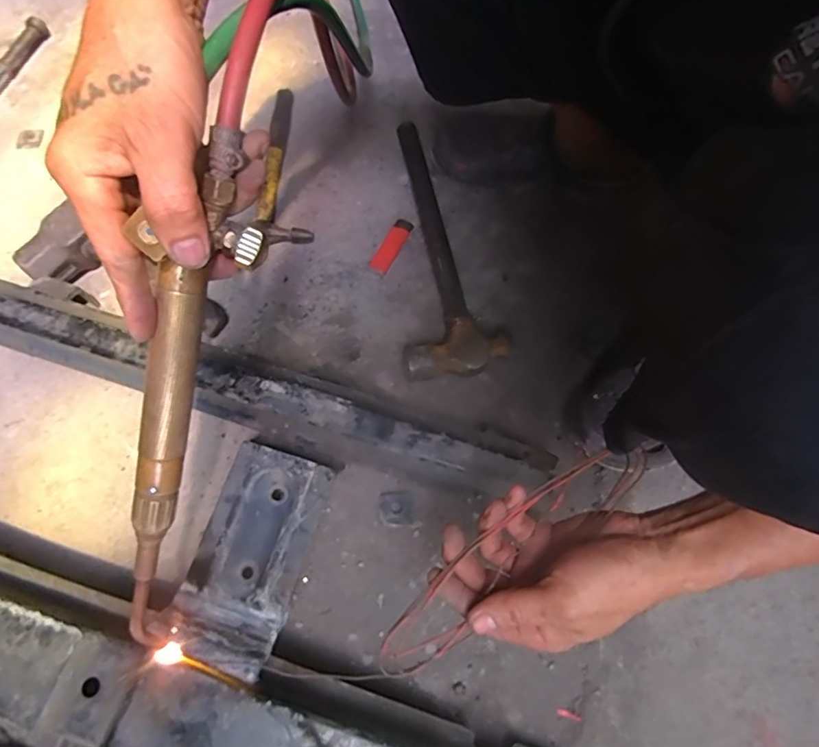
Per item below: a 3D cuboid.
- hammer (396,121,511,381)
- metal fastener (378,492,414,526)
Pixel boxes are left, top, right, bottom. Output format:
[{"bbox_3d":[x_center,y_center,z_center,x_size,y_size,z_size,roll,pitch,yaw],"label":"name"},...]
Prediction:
[{"bbox_3d":[0.015,-0.161,0.623,0.117,0.036,0.359,-13,69,-3],"label":"hammer"},{"bbox_3d":[-0.014,0.138,0.527,0.036,0.004,0.032,-2,68,1],"label":"metal fastener"}]

